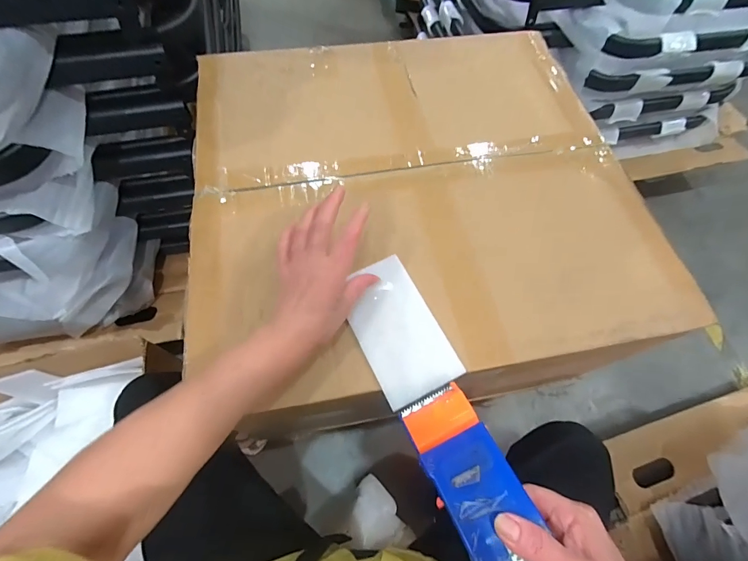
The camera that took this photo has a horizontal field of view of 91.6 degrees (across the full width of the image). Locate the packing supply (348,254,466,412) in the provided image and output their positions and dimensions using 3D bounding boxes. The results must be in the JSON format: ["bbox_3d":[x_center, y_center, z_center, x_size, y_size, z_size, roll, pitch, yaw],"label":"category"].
[{"bbox_3d":[0.022,0.045,0.361,0.077,0.014,0.138,-23,66,-14],"label":"packing supply"}]

